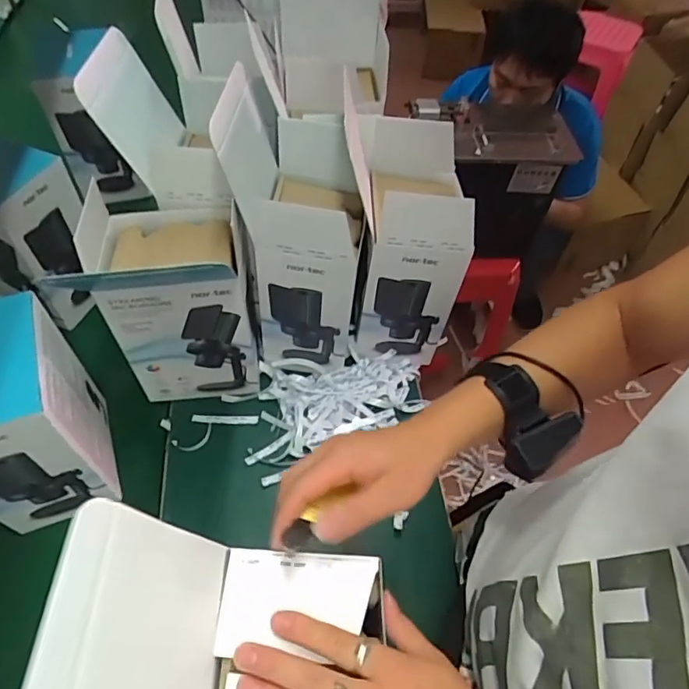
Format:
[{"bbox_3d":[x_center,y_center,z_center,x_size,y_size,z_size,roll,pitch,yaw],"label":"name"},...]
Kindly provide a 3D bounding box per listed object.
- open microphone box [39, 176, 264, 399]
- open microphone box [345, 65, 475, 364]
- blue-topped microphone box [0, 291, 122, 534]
[{"bbox_3d":[-0.193,-0.039,0.651,0.154,0.236,0.136,-5,55,-5],"label":"open microphone box"},{"bbox_3d":[0.073,-0.125,0.684,0.140,0.288,0.156,0,54,-2],"label":"open microphone box"},{"bbox_3d":[-0.343,0.077,0.549,0.112,0.221,0.149,-16,56,-13],"label":"blue-topped microphone box"}]

